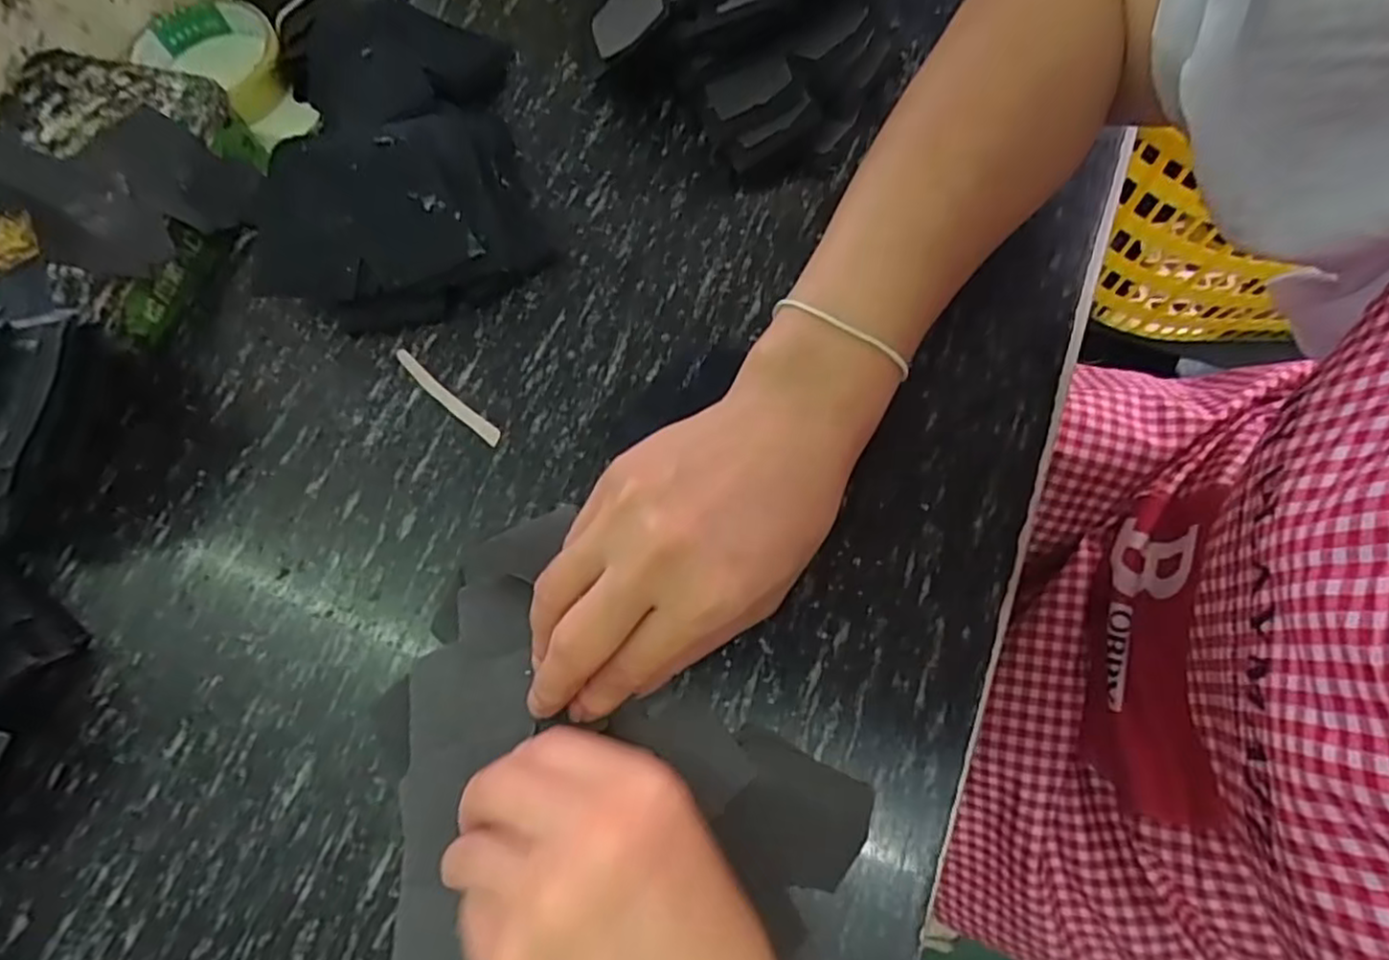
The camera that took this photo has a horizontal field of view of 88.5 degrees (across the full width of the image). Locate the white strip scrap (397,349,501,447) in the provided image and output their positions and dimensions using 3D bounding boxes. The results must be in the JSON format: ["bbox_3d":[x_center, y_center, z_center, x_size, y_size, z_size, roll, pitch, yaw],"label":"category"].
[{"bbox_3d":[-0.111,-0.038,0.318,0.066,0.004,0.008,38,76,14],"label":"white strip scrap"}]

